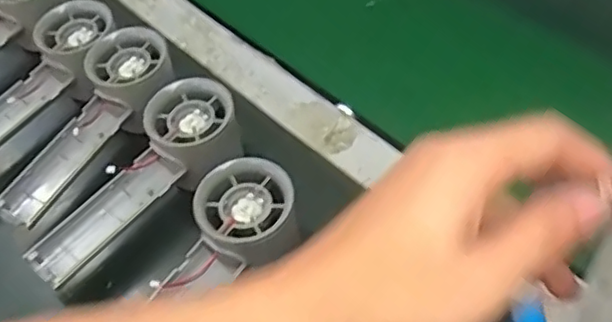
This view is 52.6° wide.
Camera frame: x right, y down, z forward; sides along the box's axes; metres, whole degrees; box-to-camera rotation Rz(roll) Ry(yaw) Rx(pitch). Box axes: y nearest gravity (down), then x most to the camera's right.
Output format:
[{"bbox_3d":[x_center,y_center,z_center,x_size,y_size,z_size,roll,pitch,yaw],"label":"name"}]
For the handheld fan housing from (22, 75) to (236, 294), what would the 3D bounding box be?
[{"bbox_3d":[-0.109,0.012,0.398,0.158,0.040,0.061,-39,59,-21],"label":"handheld fan housing"}]

